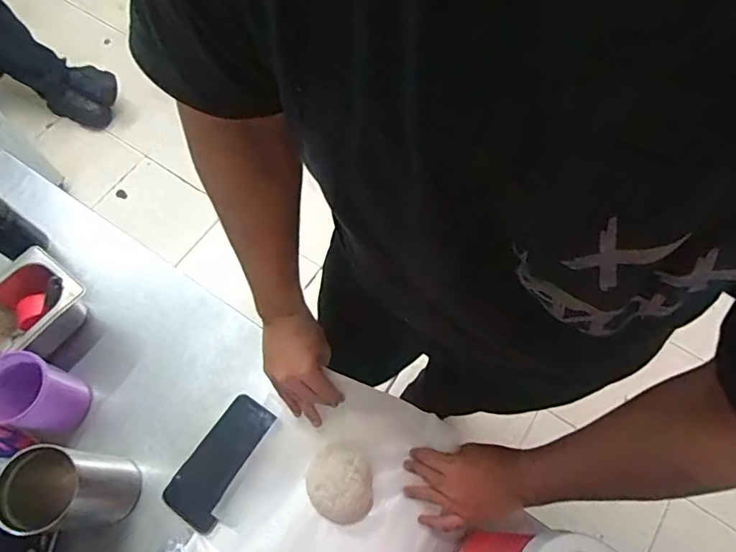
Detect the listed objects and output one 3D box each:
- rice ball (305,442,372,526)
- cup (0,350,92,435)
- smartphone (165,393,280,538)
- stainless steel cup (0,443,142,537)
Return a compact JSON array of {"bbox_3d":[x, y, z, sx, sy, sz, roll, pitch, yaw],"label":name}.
[{"bbox_3d":[-0.037,0.262,0.642,0.081,0.043,0.095,-14,66,-6],"label":"rice ball"},{"bbox_3d":[-0.431,0.156,0.659,0.078,0.117,0.083,0,66,0],"label":"cup"},{"bbox_3d":[-0.195,0.242,0.673,0.075,0.004,0.165,29,69,13],"label":"smartphone"},{"bbox_3d":[-0.344,0.249,0.593,0.087,0.165,0.083,0,66,0],"label":"stainless steel cup"}]

